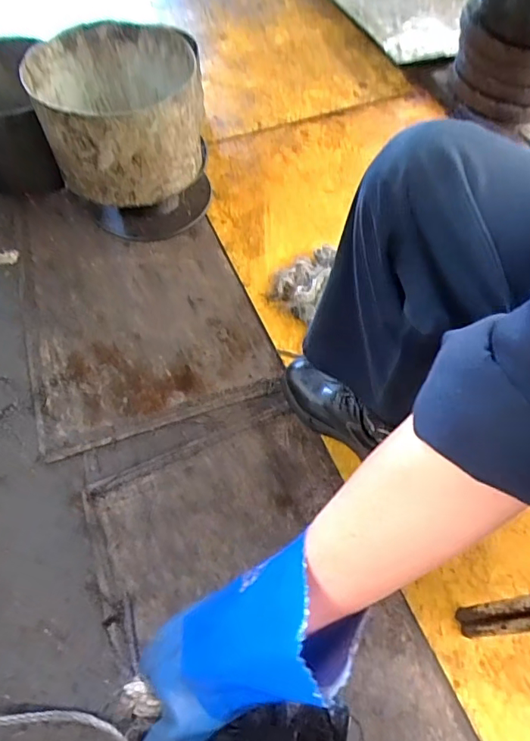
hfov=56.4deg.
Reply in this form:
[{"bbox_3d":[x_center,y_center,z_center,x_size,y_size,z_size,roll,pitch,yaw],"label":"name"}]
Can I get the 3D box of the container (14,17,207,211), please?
[{"bbox_3d":[-0.278,-0.486,0.934,0.291,0.161,0.315,-10,60,-8],"label":"container"}]

